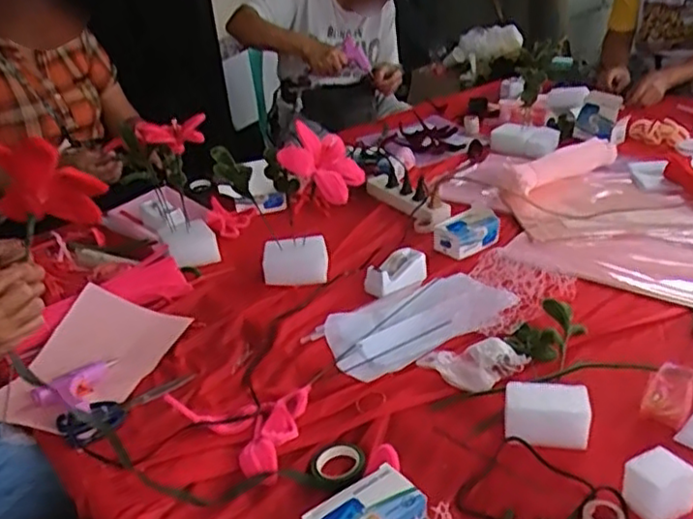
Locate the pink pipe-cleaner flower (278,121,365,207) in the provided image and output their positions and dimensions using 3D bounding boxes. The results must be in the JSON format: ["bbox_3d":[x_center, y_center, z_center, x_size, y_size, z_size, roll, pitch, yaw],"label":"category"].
[{"bbox_3d":[-0.039,-0.157,1.032,0.103,0.104,0.111,9,31,26],"label":"pink pipe-cleaner flower"}]

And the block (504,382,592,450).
[{"bbox_3d":[0.218,0.168,0.729,0.088,0.050,0.056,2,29,14],"label":"block"}]

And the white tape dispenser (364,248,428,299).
[{"bbox_3d":[0.078,0.020,1.064,0.111,0.041,0.055,-19,30,-23],"label":"white tape dispenser"}]

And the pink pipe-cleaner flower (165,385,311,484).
[{"bbox_3d":[-0.112,0.188,0.817,0.189,0.022,0.134,21,38,41],"label":"pink pipe-cleaner flower"}]

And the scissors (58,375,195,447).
[{"bbox_3d":[-0.288,0.181,0.880,0.075,0.021,0.176,16,35,35],"label":"scissors"}]

